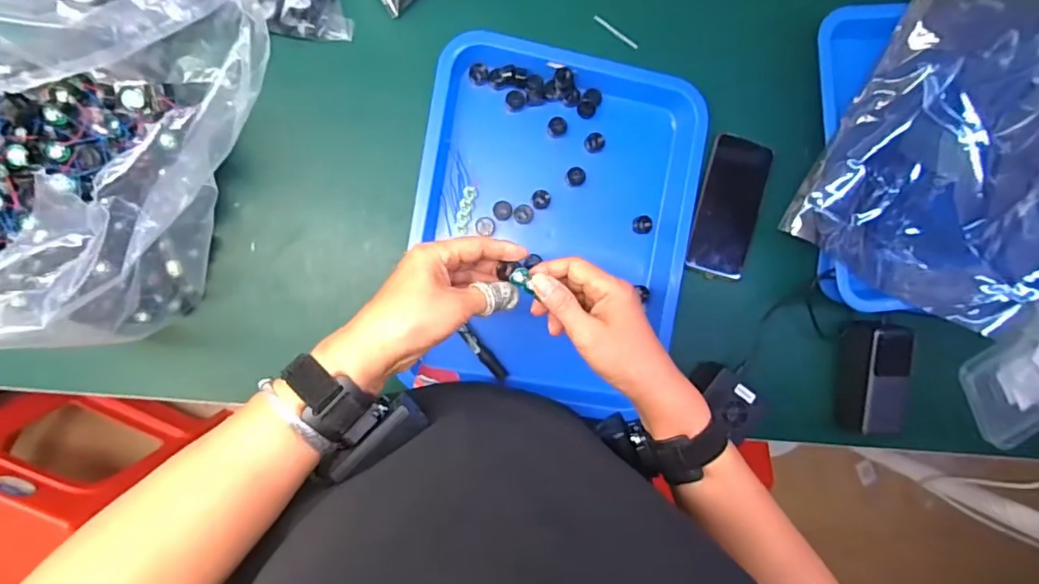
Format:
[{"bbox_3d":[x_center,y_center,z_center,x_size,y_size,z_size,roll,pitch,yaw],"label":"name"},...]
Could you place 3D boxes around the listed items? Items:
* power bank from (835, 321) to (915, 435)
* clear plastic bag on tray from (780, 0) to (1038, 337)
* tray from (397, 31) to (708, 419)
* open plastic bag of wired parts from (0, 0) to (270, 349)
[{"bbox_3d":[0.404,0.098,0.596,0.060,0.047,0.127,3,92,-8],"label":"power bank"},{"bbox_3d":[0.468,-0.148,0.529,0.251,0.069,0.329,29,89,-9],"label":"clear plastic bag on tray"},{"bbox_3d":[0.040,-0.082,0.575,0.301,0.038,0.352,10,91,-9],"label":"tray"},{"bbox_3d":[-0.362,-0.118,0.409,0.241,0.224,0.304,20,90,-9],"label":"open plastic bag of wired parts"}]

